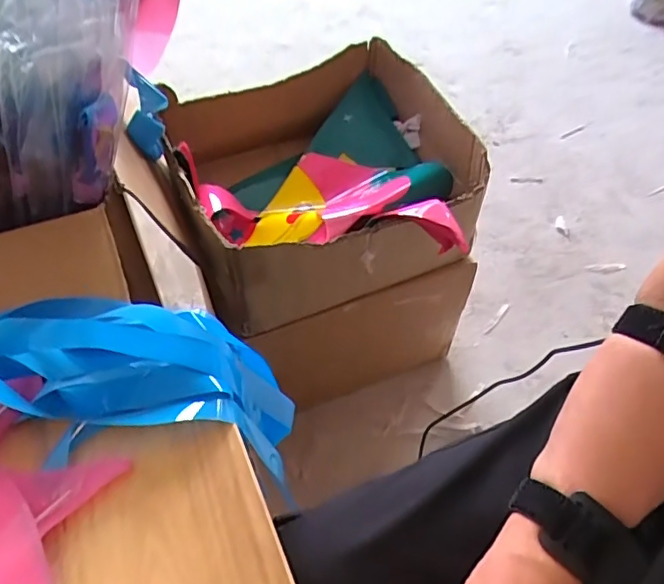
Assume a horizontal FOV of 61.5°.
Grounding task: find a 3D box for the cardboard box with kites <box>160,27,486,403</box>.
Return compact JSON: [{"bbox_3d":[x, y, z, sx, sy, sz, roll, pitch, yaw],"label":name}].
[{"bbox_3d":[-0.023,-0.131,0.915,0.389,0.373,0.465,-16,54,-11],"label":"cardboard box with kites"}]

